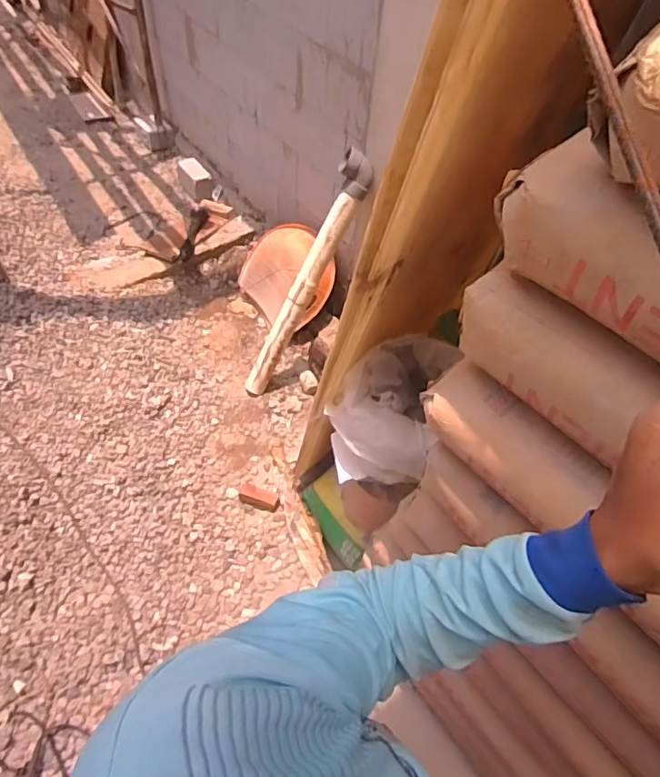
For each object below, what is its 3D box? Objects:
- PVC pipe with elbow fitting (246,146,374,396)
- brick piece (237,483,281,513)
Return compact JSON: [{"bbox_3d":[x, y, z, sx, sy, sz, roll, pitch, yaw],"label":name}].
[{"bbox_3d":[-0.091,-0.338,1.721,0.111,0.894,0.080,41,26,24],"label":"PVC pipe with elbow fitting"},{"bbox_3d":[-0.228,0.352,1.653,0.137,0.033,0.059,17,53,9],"label":"brick piece"}]

